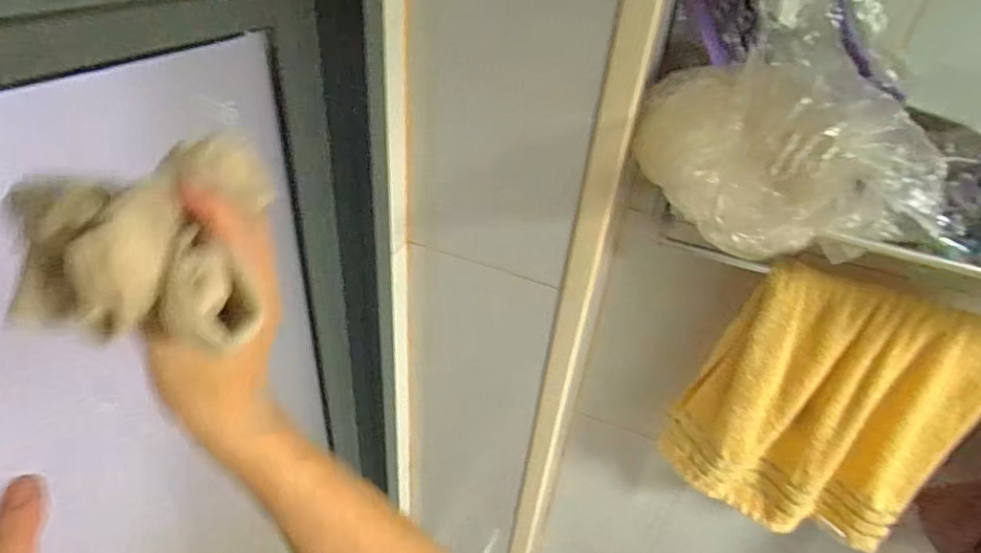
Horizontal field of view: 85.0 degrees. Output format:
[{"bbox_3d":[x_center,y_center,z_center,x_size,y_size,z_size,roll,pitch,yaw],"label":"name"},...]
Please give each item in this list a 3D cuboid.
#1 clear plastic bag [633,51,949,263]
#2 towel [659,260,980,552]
[{"bbox_3d":[0.218,-0.093,0.411,0.174,0.117,0.175,3,35,-4],"label":"clear plastic bag"},{"bbox_3d":[0.364,0.160,0.599,0.260,0.354,0.084,20,37,19],"label":"towel"}]

